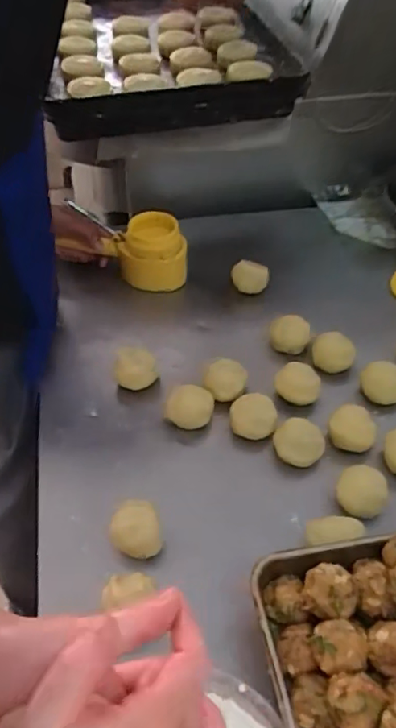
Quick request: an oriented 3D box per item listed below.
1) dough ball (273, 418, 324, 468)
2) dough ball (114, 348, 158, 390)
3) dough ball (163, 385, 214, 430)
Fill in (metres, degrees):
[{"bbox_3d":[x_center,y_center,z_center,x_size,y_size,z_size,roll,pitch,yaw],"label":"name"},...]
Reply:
[{"bbox_3d":[0.118,0.100,0.670,0.059,0.042,0.054,17,49,13],"label":"dough ball"},{"bbox_3d":[-0.082,0.008,0.741,0.052,0.043,0.049,1,48,-1],"label":"dough ball"},{"bbox_3d":[-0.011,0.057,0.701,0.058,0.051,0.048,8,48,4],"label":"dough ball"}]

